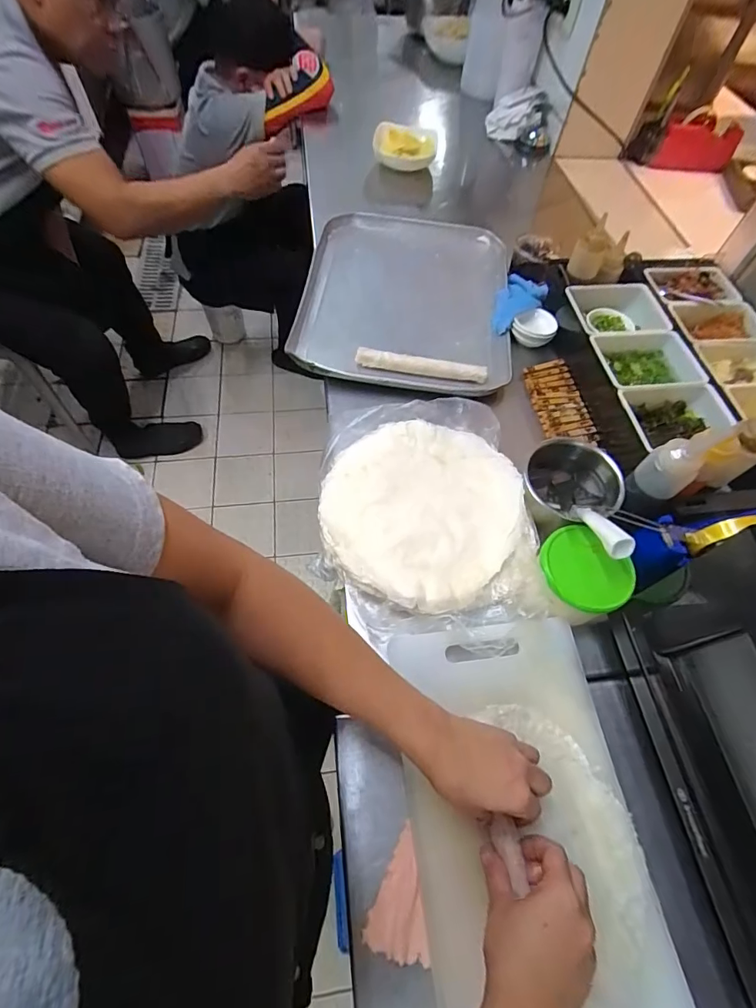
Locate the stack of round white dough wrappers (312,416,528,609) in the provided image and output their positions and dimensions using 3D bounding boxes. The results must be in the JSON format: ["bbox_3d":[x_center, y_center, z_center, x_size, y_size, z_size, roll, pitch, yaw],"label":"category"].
[{"bbox_3d":[0.052,-0.002,0.579,0.236,0.032,0.251,28,62,12],"label":"stack of round white dough wrappers"}]

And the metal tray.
[{"bbox_3d":[0.052,-0.374,0.821,0.347,0.048,0.448,5,60,-1],"label":"metal tray"}]

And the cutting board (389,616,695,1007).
[{"bbox_3d":[0.138,0.302,0.439,0.207,0.025,0.364,-6,62,-6],"label":"cutting board"}]

